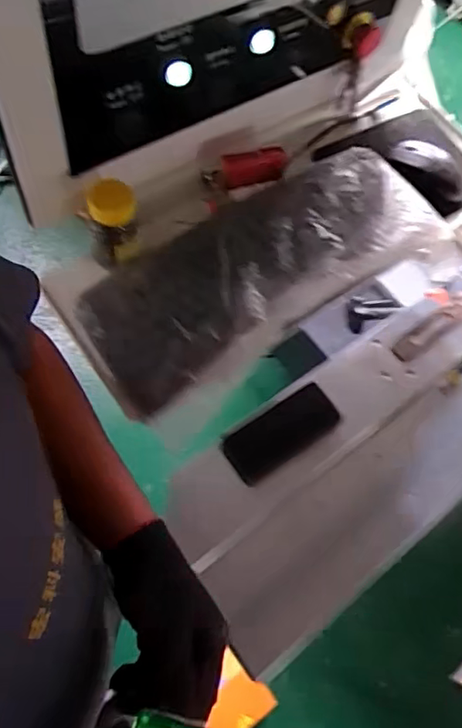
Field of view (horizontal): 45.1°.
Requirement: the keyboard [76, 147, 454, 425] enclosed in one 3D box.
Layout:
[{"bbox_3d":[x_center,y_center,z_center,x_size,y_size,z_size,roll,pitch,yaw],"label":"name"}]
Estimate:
[{"bbox_3d":[0.044,-0.124,0.649,0.447,0.038,0.165,-30,72,-20],"label":"keyboard"}]

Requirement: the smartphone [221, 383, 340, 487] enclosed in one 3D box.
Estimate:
[{"bbox_3d":[0.066,0.091,0.737,0.158,0.018,0.067,-31,73,-21],"label":"smartphone"}]

